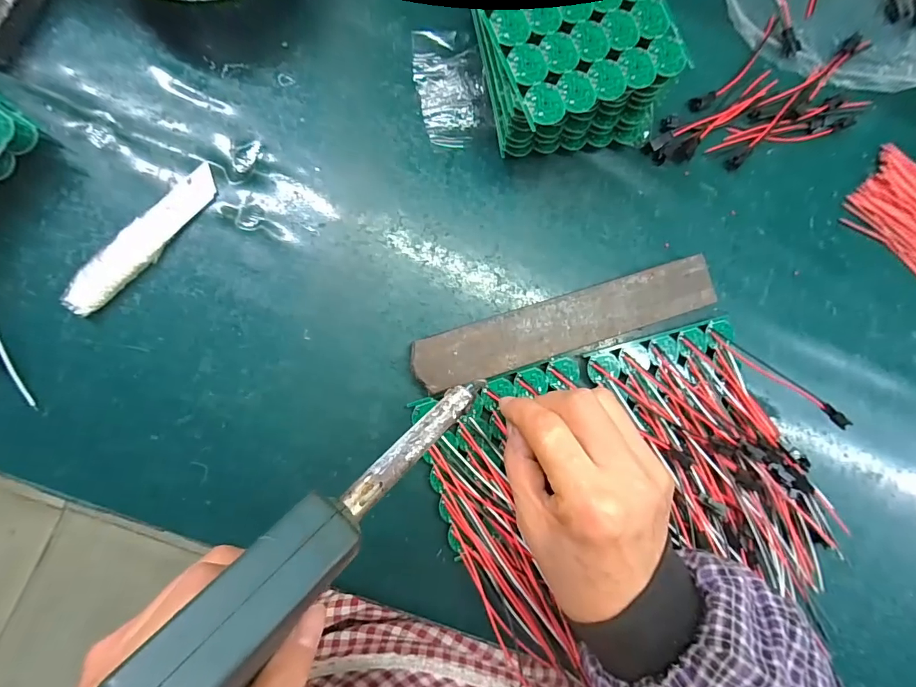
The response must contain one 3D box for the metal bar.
[{"bbox_3d":[0.069,-0.012,0.278,0.197,0.016,0.034,-17,89,-9],"label":"metal bar"}]

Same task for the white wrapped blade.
[{"bbox_3d":[-0.176,-0.059,0.247,0.021,0.008,0.103,42,82,-4],"label":"white wrapped blade"}]

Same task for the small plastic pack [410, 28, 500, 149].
[{"bbox_3d":[-0.004,-0.165,0.279,0.043,0.009,0.075,-15,89,-9],"label":"small plastic pack"}]

